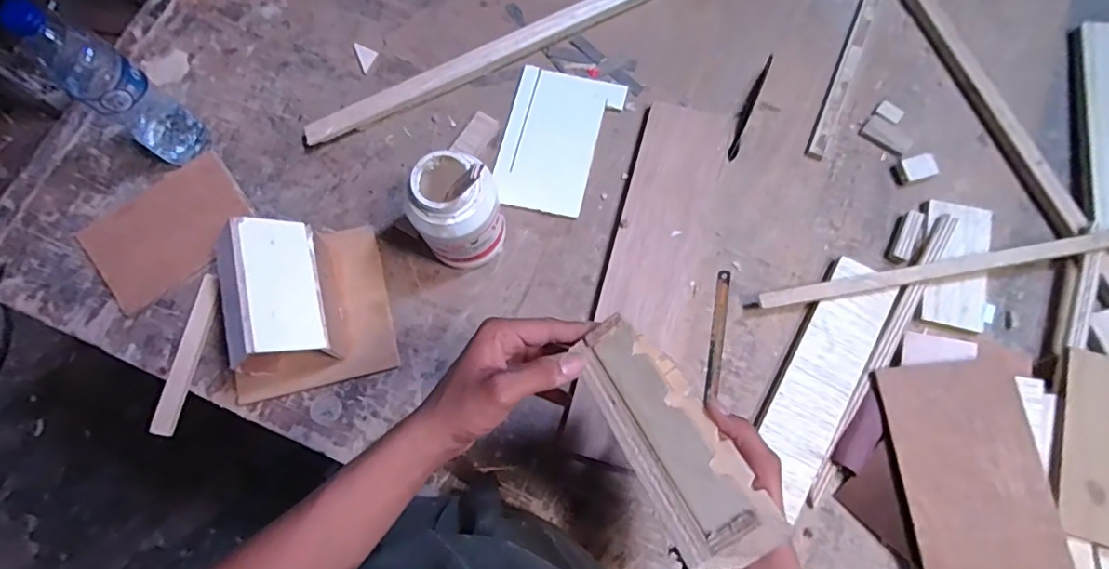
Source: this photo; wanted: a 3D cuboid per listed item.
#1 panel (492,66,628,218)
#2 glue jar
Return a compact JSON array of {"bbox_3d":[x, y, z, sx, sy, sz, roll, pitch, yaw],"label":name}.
[{"bbox_3d":[0.000,-0.189,0.703,0.134,0.010,0.201,15,77,5],"label":"panel"},{"bbox_3d":[-0.104,-0.075,0.595,0.092,0.169,0.084,-11,76,-2],"label":"glue jar"}]

